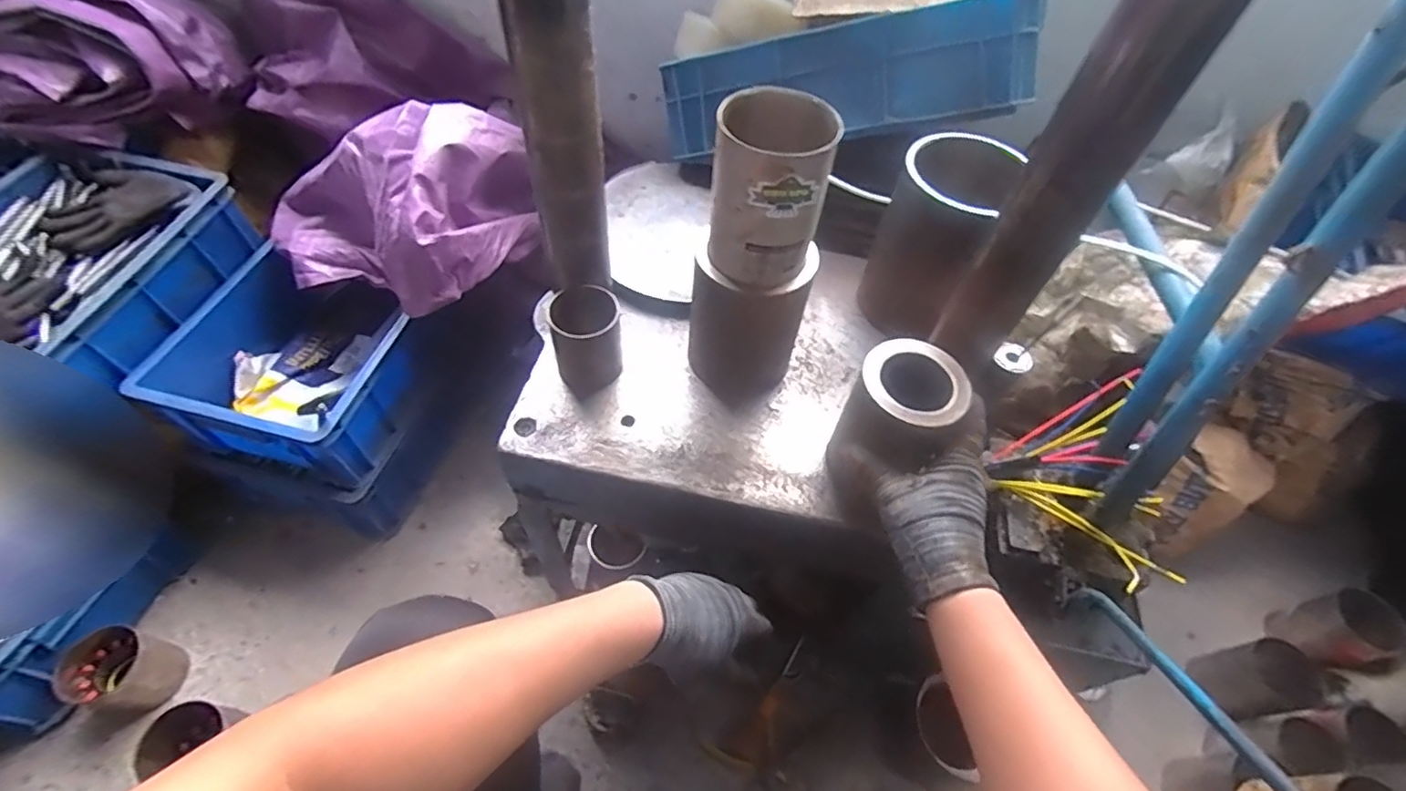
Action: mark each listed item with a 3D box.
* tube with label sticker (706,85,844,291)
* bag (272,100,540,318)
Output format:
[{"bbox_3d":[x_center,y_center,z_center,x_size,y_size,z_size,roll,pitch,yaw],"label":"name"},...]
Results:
[{"bbox_3d":[0.052,-0.161,0.493,0.092,0.131,0.075,12,54,4],"label":"tube with label sticker"},{"bbox_3d":[-0.462,-0.275,0.835,0.408,0.202,0.225,16,55,7],"label":"bag"}]

